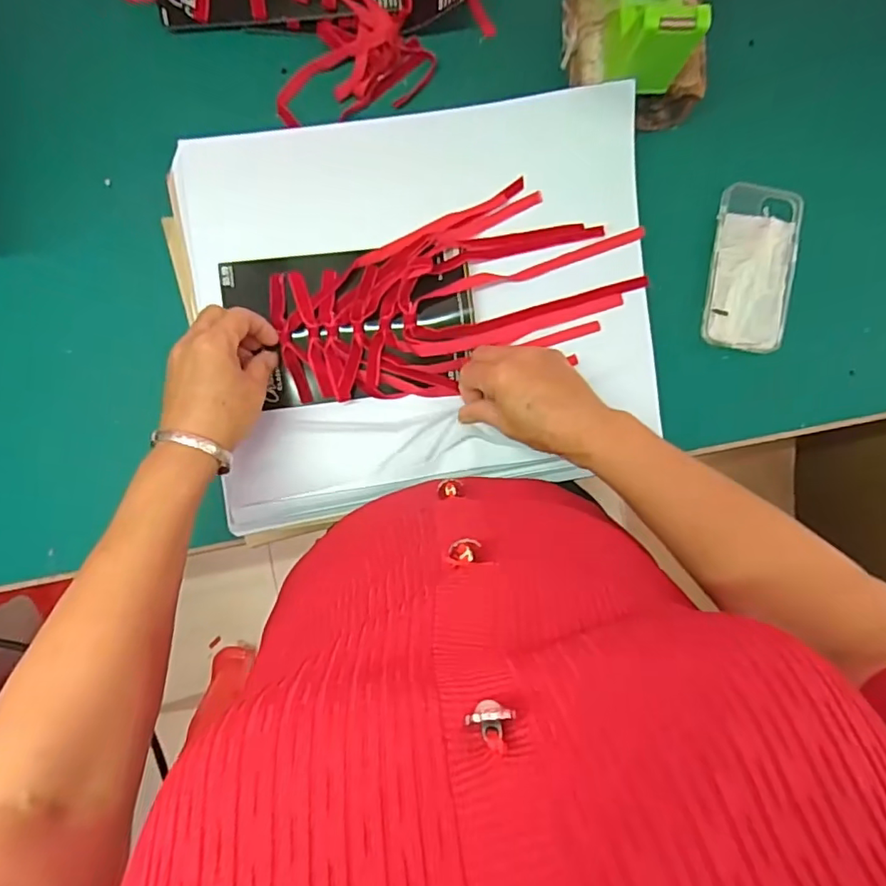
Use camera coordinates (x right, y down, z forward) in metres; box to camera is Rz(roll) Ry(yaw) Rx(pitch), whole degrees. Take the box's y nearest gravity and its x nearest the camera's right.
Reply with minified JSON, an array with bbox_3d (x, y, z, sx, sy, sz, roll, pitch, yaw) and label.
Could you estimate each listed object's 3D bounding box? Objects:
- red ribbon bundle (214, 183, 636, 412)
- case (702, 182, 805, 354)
[{"bbox_3d":[0.003,-0.121,0.464,0.317,0.033,0.141,-16,93,-5],"label":"red ribbon bundle"},{"bbox_3d":[0.288,-0.164,0.521,0.081,0.012,0.154,9,91,-5],"label":"case"}]

